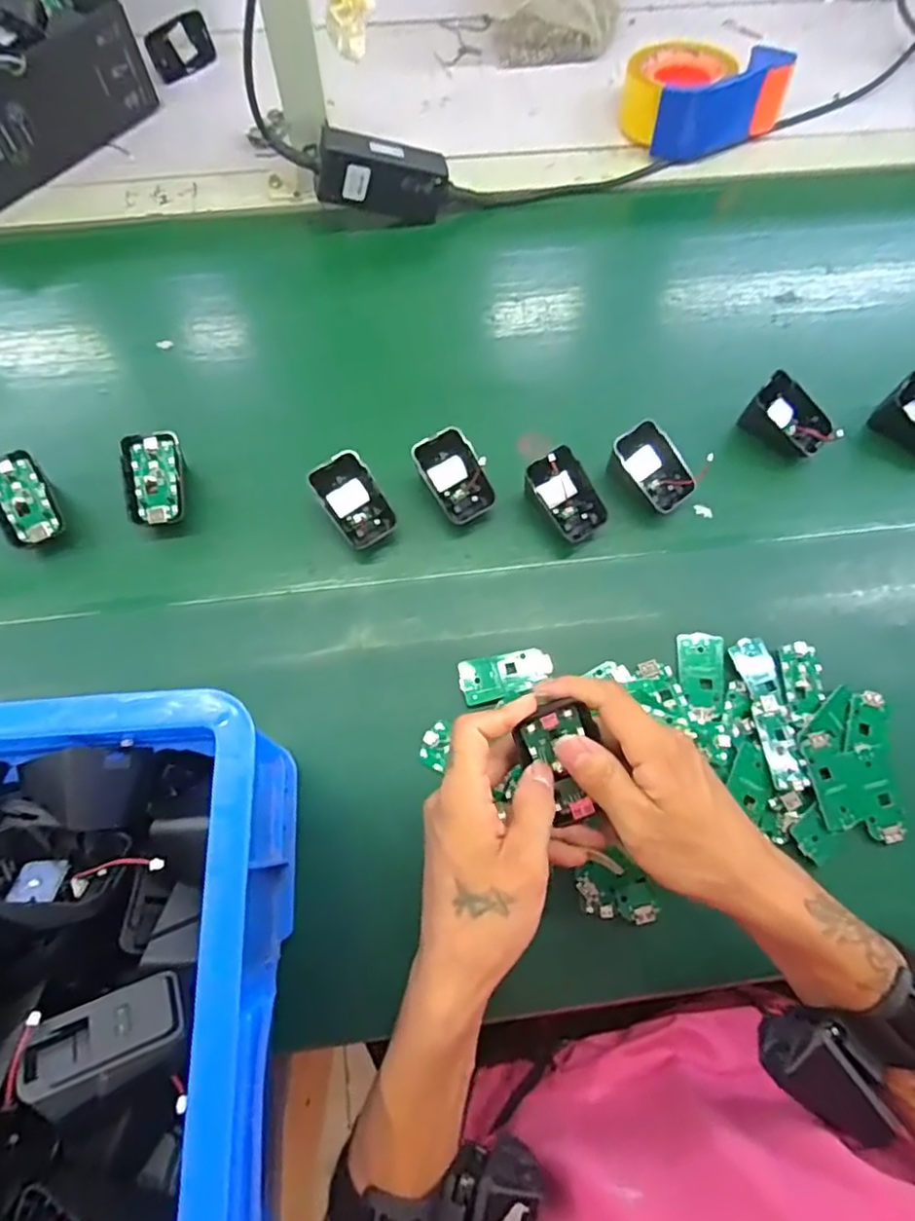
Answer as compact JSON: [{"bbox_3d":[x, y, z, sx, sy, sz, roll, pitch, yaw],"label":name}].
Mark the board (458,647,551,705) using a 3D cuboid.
[{"bbox_3d":[0.034,0.046,0.456,0.064,0.004,0.033,-14,67,4],"label":"board"}]

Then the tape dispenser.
[{"bbox_3d":[0.244,-0.511,0.642,0.153,0.076,0.107,16,70,4],"label":"tape dispenser"}]

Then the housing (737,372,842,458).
[{"bbox_3d":[0.274,-0.154,0.525,0.070,0.035,0.054,38,73,12],"label":"housing"}]

